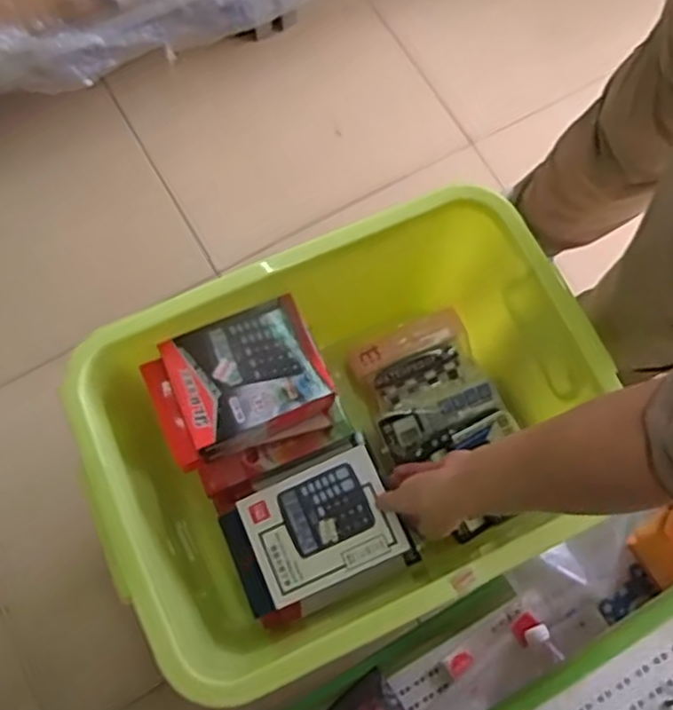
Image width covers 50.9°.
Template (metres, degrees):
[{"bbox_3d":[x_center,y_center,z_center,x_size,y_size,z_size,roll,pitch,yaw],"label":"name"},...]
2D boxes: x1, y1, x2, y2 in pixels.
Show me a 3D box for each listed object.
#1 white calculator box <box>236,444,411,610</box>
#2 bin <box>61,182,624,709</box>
[{"bbox_3d":[-0.016,0.180,0.748,0.149,0.028,0.119,-22,75,-9],"label":"white calculator box"},{"bbox_3d":[0.013,0.101,0.818,0.509,0.295,0.367,-23,76,-9],"label":"bin"}]

